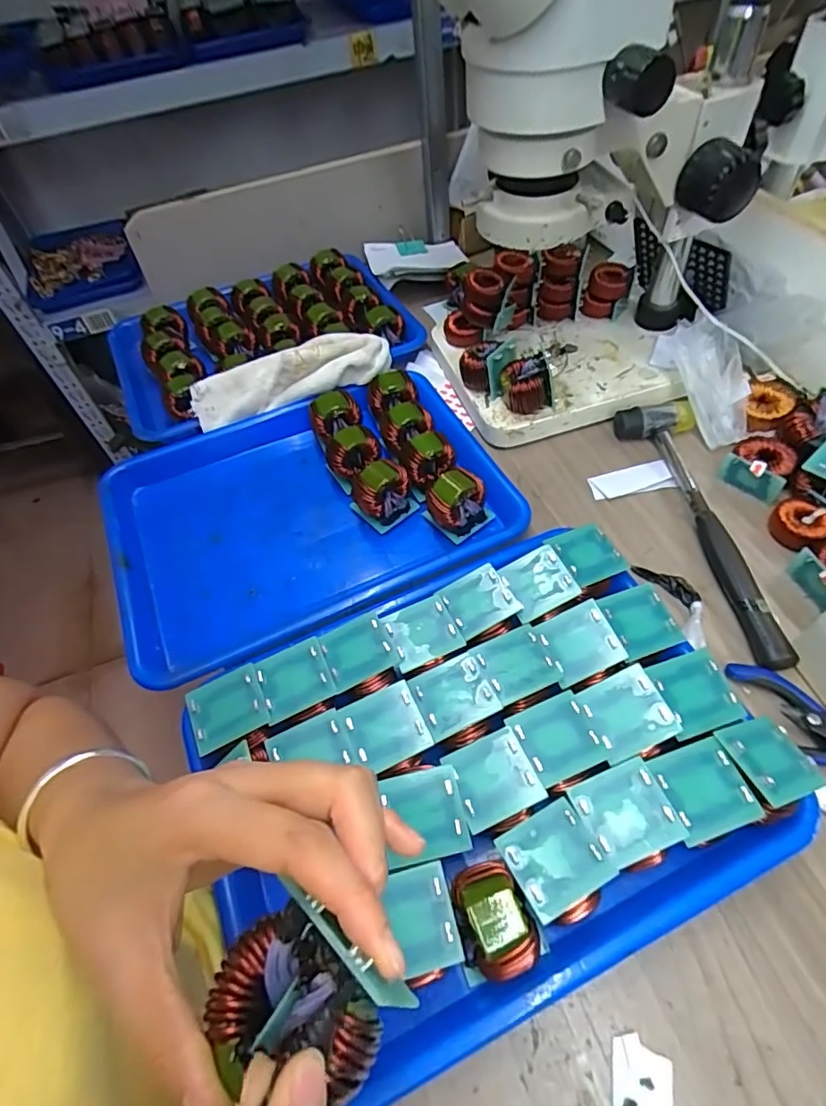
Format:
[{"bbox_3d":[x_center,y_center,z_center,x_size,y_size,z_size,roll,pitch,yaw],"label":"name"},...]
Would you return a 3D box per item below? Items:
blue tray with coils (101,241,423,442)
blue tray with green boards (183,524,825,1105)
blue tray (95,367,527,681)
[{"bbox_3d":[-0.176,-0.258,0.640,0.341,0.052,0.244,-25,55,-12],"label":"blue tray with coils"},{"bbox_3d":[0.042,0.125,0.338,0.309,0.047,0.240,-23,54,-11],"label":"blue tray with green boards"},{"bbox_3d":[-0.095,-0.041,0.491,0.326,0.040,0.248,-23,54,-11],"label":"blue tray"}]

